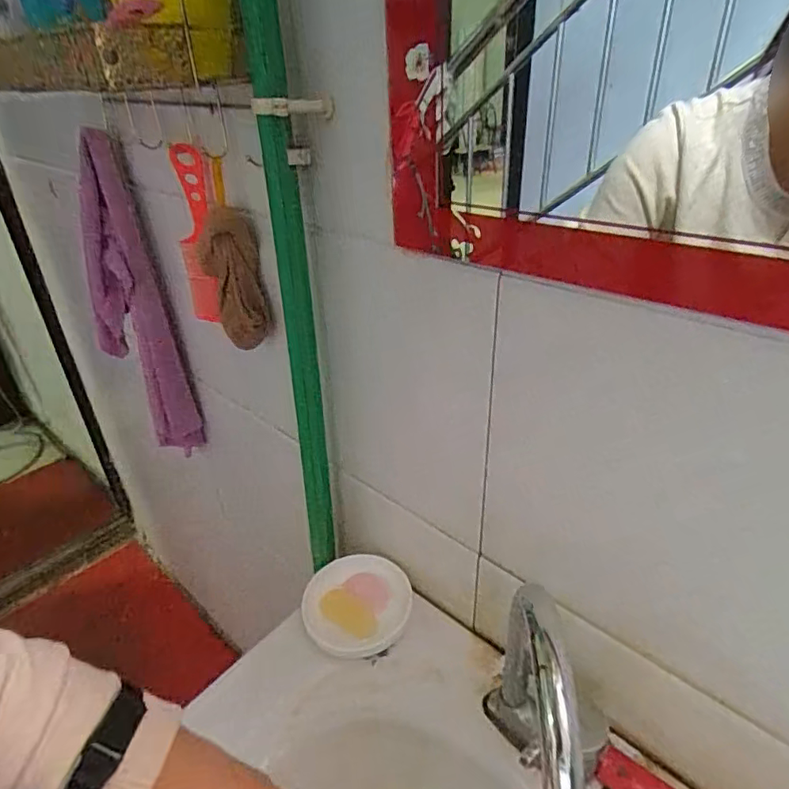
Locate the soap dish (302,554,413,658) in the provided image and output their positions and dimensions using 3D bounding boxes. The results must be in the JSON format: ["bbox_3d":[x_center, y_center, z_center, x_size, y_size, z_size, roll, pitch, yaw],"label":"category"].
[{"bbox_3d":[-0.042,0.248,0.645,0.120,0.019,0.114,14,51,15],"label":"soap dish"}]

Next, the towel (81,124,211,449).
[{"bbox_3d":[-0.394,-0.119,0.827,0.118,0.466,0.095,26,41,36],"label":"towel"}]

